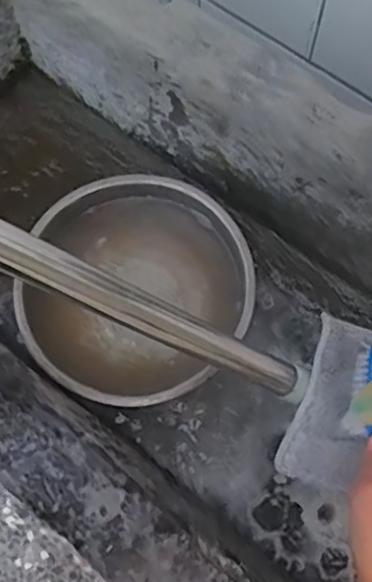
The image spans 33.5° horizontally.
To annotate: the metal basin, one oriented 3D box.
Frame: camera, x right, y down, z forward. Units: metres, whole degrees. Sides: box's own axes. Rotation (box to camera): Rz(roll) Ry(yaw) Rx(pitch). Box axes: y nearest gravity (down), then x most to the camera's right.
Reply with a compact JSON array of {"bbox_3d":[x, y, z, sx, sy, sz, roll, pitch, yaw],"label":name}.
[{"bbox_3d":[-0.054,0.001,0.683,0.245,0.074,0.244,-1,72,2],"label":"metal basin"}]

